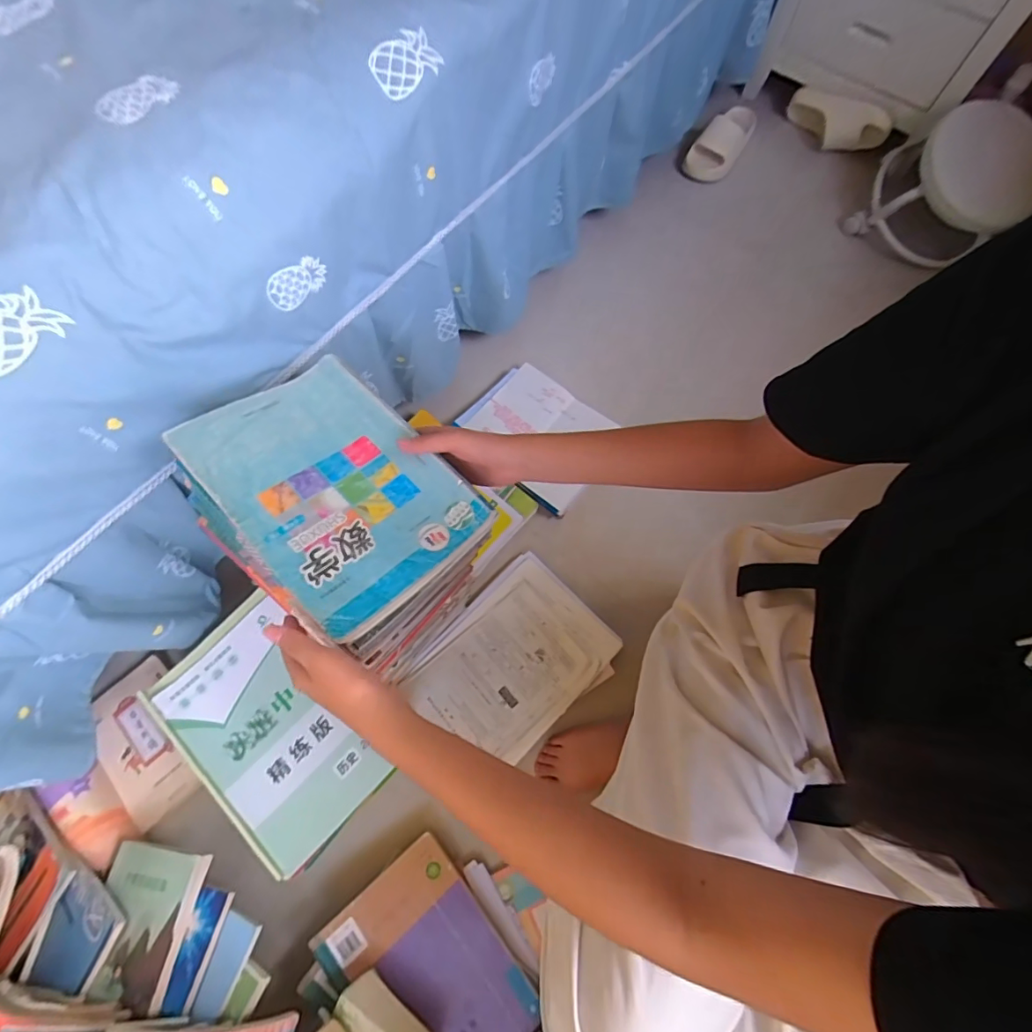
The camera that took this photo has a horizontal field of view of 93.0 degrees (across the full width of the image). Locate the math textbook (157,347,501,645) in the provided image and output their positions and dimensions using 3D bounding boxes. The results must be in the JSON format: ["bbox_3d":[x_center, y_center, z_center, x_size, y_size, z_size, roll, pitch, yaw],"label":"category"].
[{"bbox_3d":[-0.173,-0.032,0.466,0.259,0.028,0.184,45,61,12],"label":"math textbook"}]

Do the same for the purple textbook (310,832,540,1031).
[{"bbox_3d":[-0.108,0.582,0.623,0.176,0.018,0.256,-34,78,-25],"label":"purple textbook"}]

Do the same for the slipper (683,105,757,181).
[{"bbox_3d":[0.485,-0.876,1.136,0.096,0.059,0.232,32,74,9],"label":"slipper"}]

